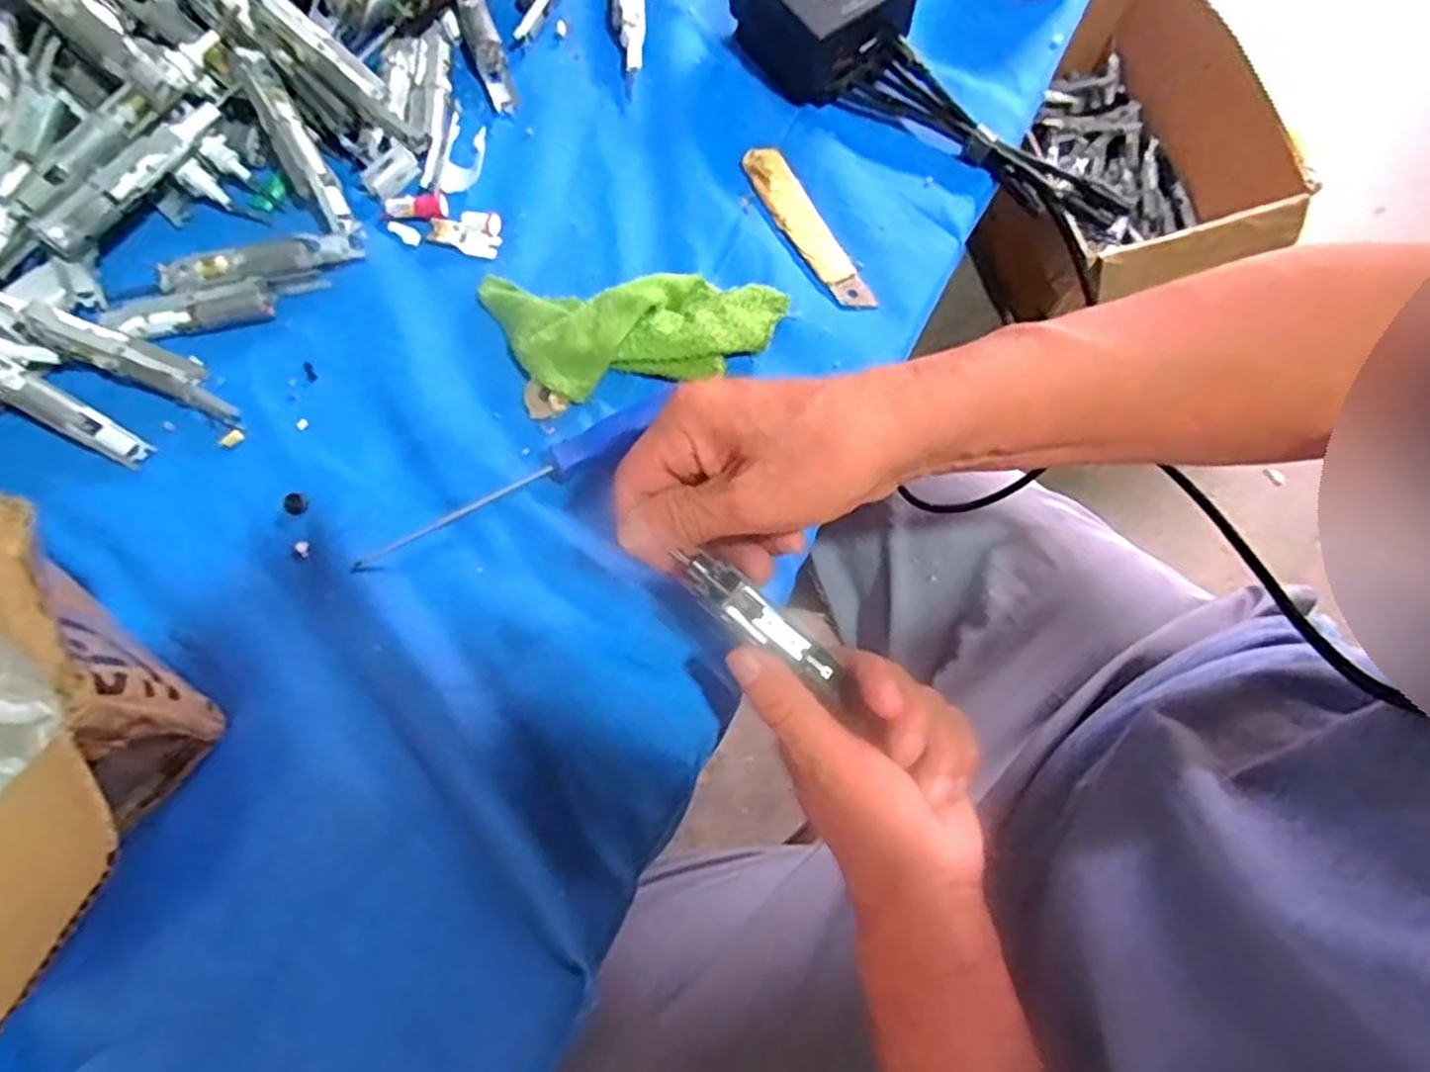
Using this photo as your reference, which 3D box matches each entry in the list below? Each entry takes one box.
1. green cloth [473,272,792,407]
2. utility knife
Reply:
[{"bbox_3d":[-0.042,-0.104,0.396,0.151,0.019,0.065,0,74,0],"label":"green cloth"},{"bbox_3d":[0.049,-0.167,0.420,0.022,0.005,0.110,-28,76,-8],"label":"utility knife"}]

